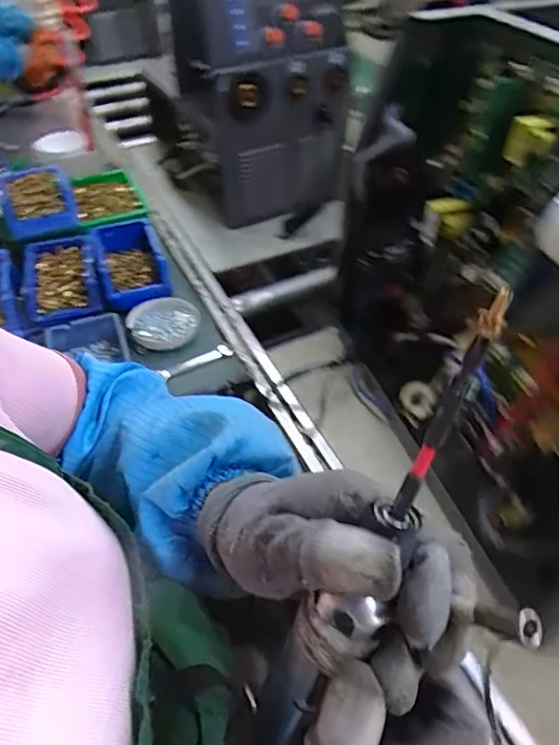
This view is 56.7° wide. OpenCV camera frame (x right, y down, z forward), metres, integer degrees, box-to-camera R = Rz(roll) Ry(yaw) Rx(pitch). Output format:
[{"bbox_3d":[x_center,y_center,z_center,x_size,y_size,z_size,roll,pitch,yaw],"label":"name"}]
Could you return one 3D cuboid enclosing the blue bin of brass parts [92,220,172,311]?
[{"bbox_3d":[-0.241,-0.180,0.845,0.105,0.055,0.168,-14,48,-12],"label":"blue bin of brass parts"}]

